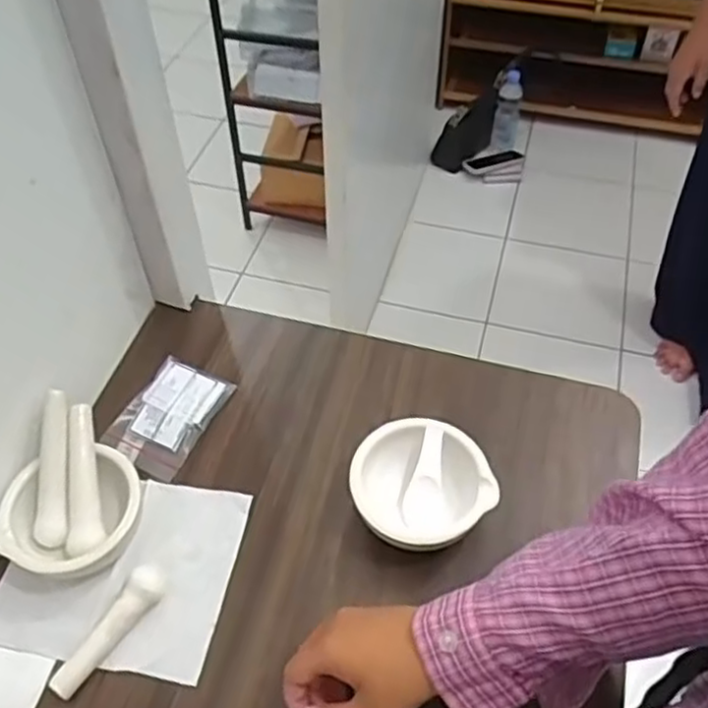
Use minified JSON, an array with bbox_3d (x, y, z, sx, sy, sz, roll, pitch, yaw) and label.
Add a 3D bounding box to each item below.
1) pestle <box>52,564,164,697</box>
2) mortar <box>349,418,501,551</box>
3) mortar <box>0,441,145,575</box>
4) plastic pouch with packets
[{"bbox_3d":[-0.163,0.187,0.479,0.022,0.023,0.093,27,56,21],"label":"pestle"},{"bbox_3d":[0.048,0.102,0.526,0.096,0.048,0.096,0,51,1],"label":"mortar"},{"bbox_3d":[-0.203,0.117,0.520,0.092,0.046,0.089,8,52,7],"label":"mortar"},{"bbox_3d":[-0.156,0.050,0.595,0.070,0.016,0.098,21,55,17],"label":"plastic pouch with packets"}]

